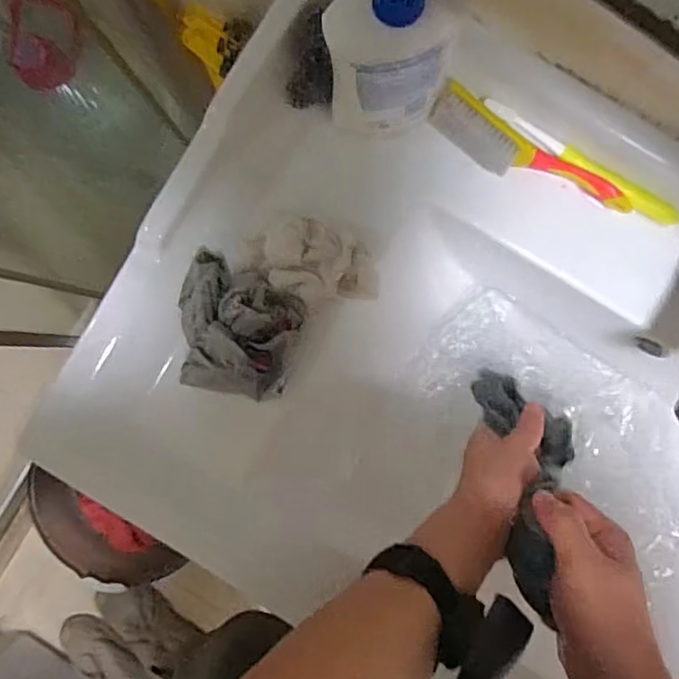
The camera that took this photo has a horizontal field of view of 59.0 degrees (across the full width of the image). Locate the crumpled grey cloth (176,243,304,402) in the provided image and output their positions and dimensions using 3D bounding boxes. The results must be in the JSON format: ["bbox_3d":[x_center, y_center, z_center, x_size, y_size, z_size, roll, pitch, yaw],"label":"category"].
[{"bbox_3d":[-0.081,-0.009,0.458,0.101,0.049,0.104,15,89,1],"label":"crumpled grey cloth"}]

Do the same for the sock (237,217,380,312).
[{"bbox_3d":[-0.022,-0.056,0.468,0.105,0.048,0.061,16,89,1],"label":"sock"}]

